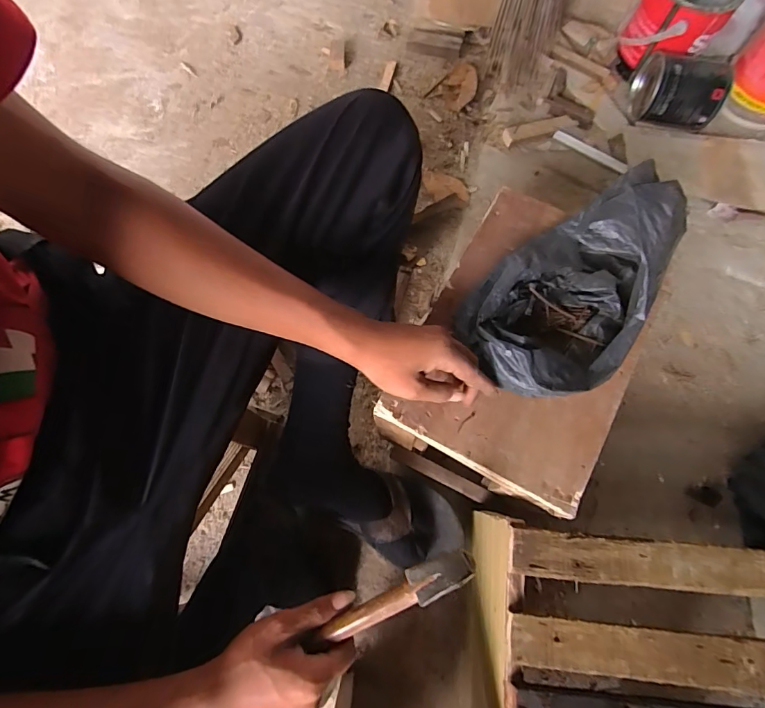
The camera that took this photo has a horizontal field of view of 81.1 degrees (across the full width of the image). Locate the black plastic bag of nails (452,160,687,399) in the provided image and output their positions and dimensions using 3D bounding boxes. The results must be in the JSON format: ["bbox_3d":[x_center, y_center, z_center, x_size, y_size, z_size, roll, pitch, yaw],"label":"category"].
[{"bbox_3d":[0.176,-0.073,0.432,0.151,0.131,0.207,25,73,7],"label":"black plastic bag of nails"}]

